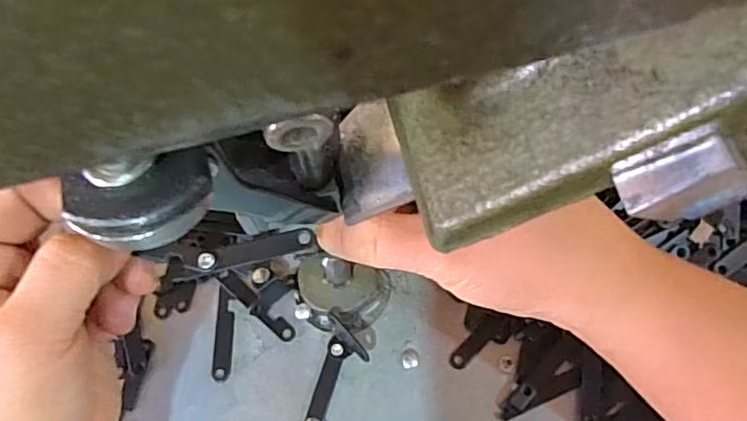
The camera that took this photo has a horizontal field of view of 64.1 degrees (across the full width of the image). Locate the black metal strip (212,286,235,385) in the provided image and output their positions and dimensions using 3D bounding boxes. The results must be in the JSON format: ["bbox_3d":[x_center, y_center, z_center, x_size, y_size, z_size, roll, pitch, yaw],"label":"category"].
[{"bbox_3d":[-0.075,0.060,0.296,0.009,0.004,0.046,-1,72,0],"label":"black metal strip"}]

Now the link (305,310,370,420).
[{"bbox_3d":[-0.004,0.090,0.285,0.050,0.004,0.067,13,73,4],"label":"link"}]

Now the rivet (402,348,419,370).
[{"bbox_3d":[0.018,0.073,0.293,0.008,0.004,0.010,-9,73,-2],"label":"rivet"}]

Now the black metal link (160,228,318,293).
[{"bbox_3d":[-0.050,0.017,0.226,0.056,0.005,0.009,-15,73,-11],"label":"black metal link"}]

